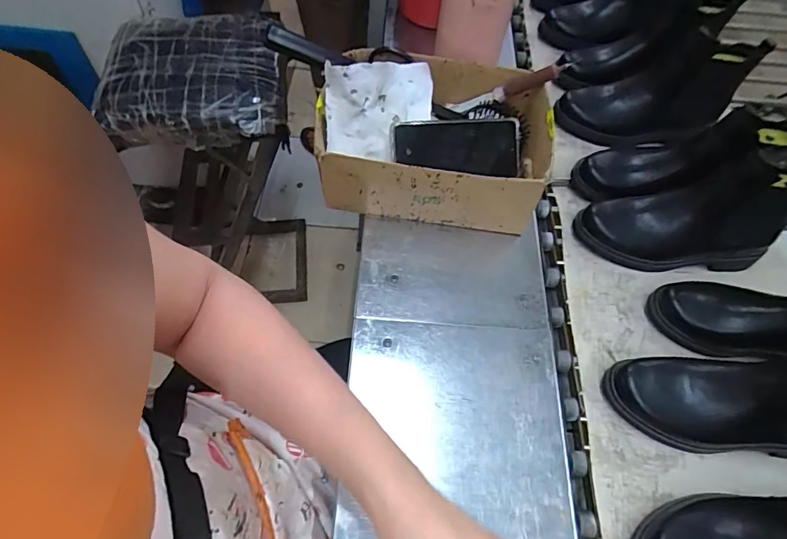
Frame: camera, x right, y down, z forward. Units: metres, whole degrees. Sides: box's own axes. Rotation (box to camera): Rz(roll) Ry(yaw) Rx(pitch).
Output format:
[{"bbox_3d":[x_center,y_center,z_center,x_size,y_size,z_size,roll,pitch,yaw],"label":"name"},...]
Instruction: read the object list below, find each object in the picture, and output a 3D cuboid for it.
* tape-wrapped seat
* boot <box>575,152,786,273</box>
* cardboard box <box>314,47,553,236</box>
[{"bbox_3d":[-0.345,-0.334,0.811,0.289,0.065,0.295,-7,60,-8],"label":"tape-wrapped seat"},{"bbox_3d":[0.394,-0.073,0.600,0.256,0.152,0.099,4,59,-2],"label":"boot"},{"bbox_3d":[0.050,-0.170,0.607,0.283,0.124,0.201,6,59,0],"label":"cardboard box"}]

